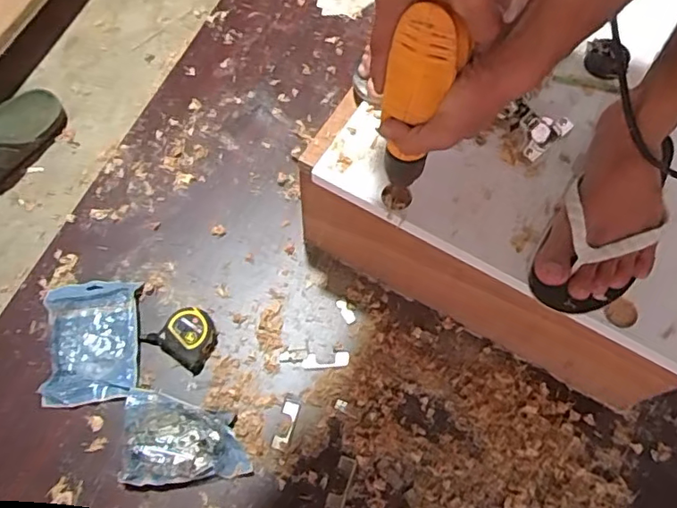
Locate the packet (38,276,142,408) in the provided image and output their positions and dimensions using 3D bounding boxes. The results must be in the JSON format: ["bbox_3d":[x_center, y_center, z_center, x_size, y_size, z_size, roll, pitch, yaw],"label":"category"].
[{"bbox_3d":[-0.343,0.117,0.762,0.122,0.036,0.169,-7,65,-6],"label":"packet"}]

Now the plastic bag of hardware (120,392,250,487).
[{"bbox_3d":[-0.198,0.233,0.709,0.152,0.030,0.111,-2,65,-4],"label":"plastic bag of hardware"}]

